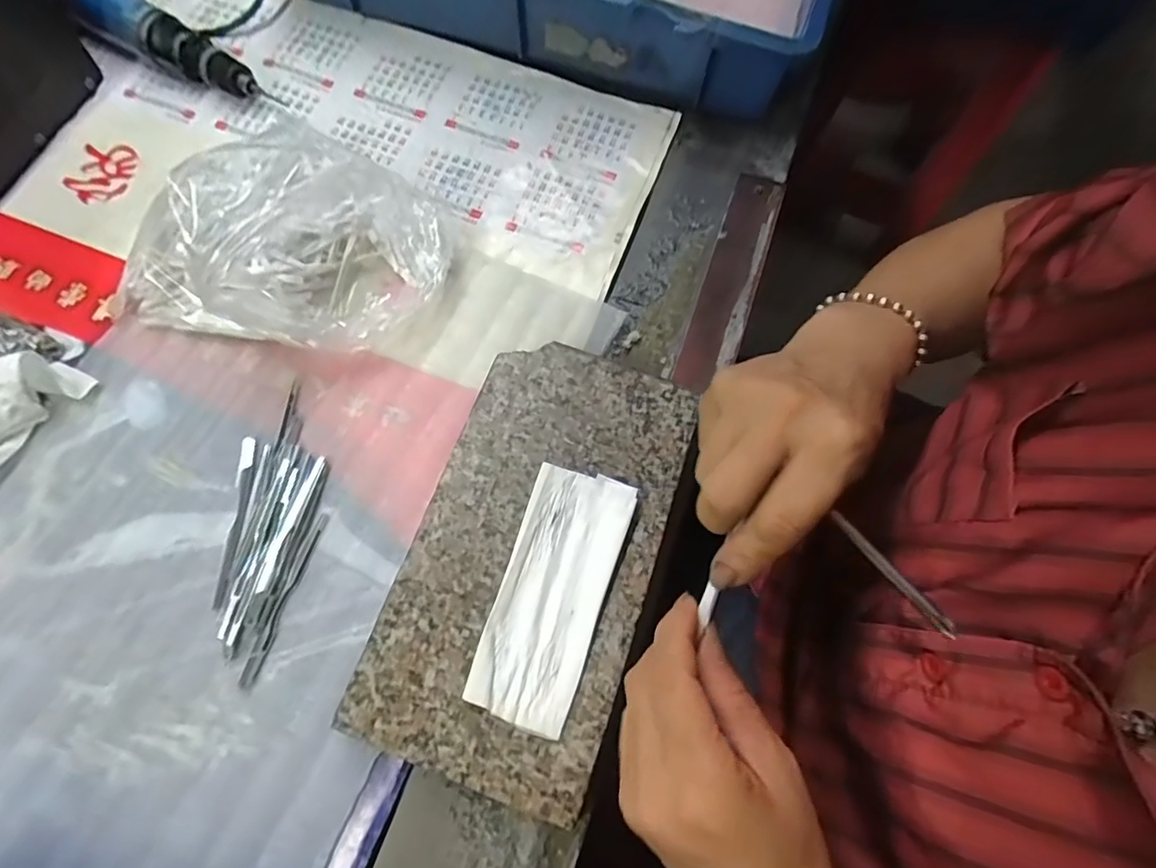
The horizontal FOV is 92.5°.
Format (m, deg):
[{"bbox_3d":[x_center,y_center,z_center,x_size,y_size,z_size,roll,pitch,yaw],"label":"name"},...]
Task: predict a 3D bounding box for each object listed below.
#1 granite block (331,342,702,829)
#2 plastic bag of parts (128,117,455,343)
[{"bbox_3d":[-0.024,0.067,0.325,0.130,0.030,0.239,19,73,5],"label":"granite block"},{"bbox_3d":[-0.182,-0.134,0.364,0.189,0.066,0.180,22,73,7],"label":"plastic bag of parts"}]

